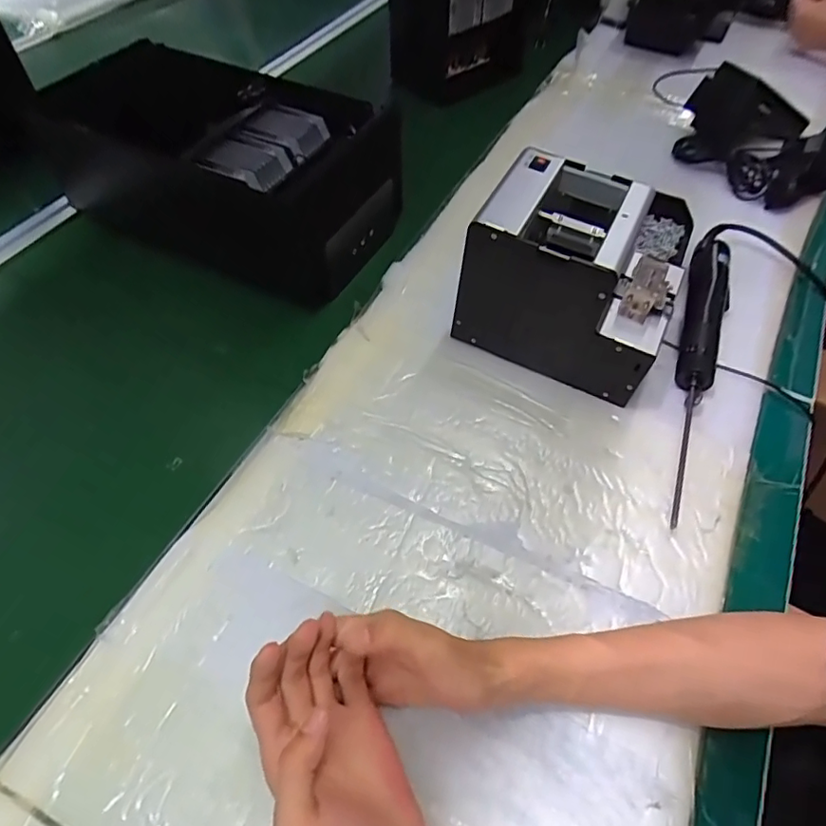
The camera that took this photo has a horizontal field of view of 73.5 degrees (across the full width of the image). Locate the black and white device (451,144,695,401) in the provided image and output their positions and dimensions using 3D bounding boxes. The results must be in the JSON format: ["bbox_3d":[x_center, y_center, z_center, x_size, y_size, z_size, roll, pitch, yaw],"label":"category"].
[{"bbox_3d":[0.144,-0.124,0.508,0.179,0.147,0.120,22,57,14],"label":"black and white device"}]

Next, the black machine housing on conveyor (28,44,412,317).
[{"bbox_3d":[-0.187,-0.265,0.610,0.296,0.125,0.194,21,57,13],"label":"black machine housing on conveyor"}]

